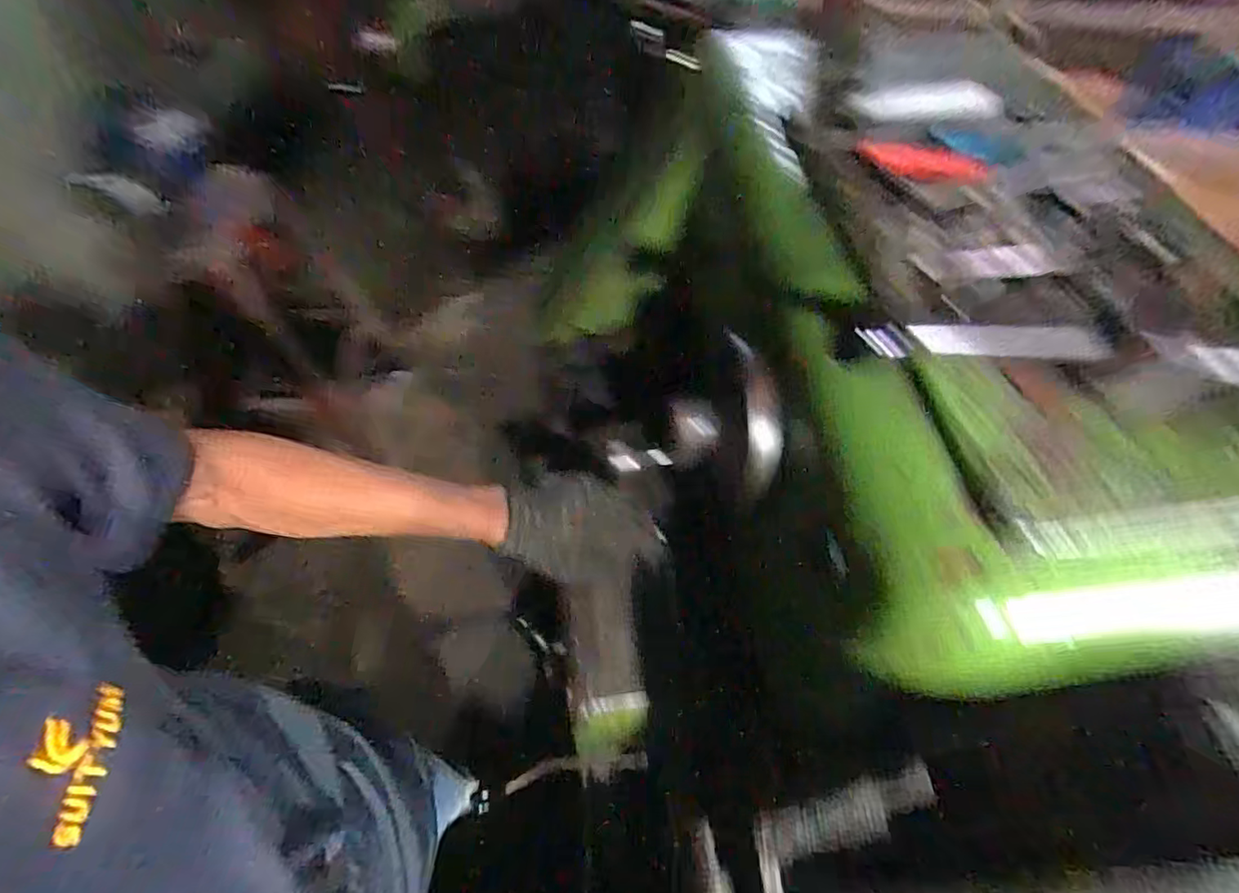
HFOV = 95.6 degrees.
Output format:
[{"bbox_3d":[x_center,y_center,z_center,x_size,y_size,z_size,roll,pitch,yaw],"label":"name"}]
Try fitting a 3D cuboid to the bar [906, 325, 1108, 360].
[{"bbox_3d":[0.213,-0.057,0.305,0.113,0.004,0.018,0,78,-7],"label":"bar"}]

